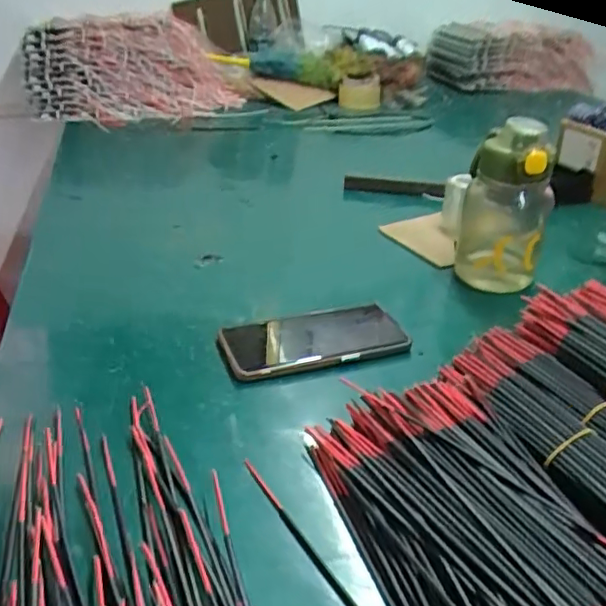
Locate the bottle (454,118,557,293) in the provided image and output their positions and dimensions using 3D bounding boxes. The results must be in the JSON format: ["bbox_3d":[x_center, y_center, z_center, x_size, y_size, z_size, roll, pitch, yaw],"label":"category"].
[{"bbox_3d":[0.215,-0.102,0.627,0.082,0.176,0.075,10,31,14],"label":"bottle"}]

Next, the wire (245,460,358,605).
[{"bbox_3d":[0.014,0.152,0.334,0.008,0.008,0.184,-17,35,-29],"label":"wire"}]

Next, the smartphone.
[{"bbox_3d":[0.010,0.033,0.534,0.163,0.014,0.077,-8,31,-16],"label":"smartphone"}]

